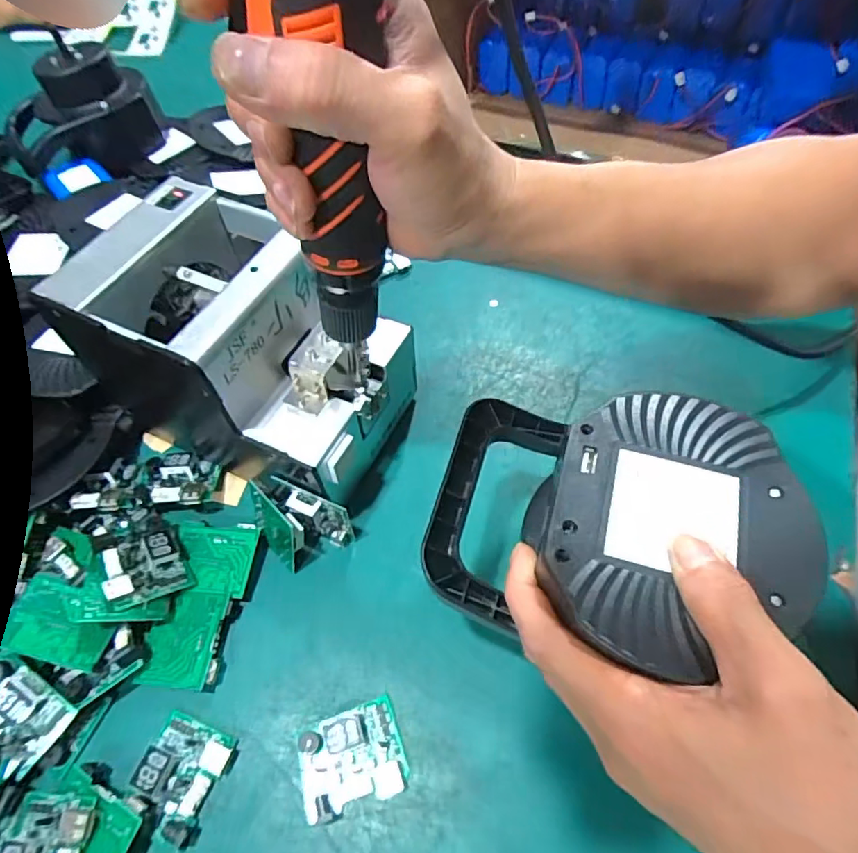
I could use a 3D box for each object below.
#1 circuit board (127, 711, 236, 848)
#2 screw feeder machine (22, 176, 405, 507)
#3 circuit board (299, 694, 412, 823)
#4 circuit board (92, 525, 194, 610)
[{"bbox_3d":[-0.137,0.190,0.300,0.046,0.013,0.052,16,60,14],"label":"circuit board"},{"bbox_3d":[-0.109,-0.048,0.372,0.175,0.152,0.124,21,61,17],"label":"screw feeder machine"},{"bbox_3d":[-0.043,0.182,0.302,0.056,0.011,0.047,-19,58,-8],"label":"circuit board"},{"bbox_3d":[-0.178,0.084,0.343,0.047,0.008,0.049,-12,58,-35],"label":"circuit board"}]

